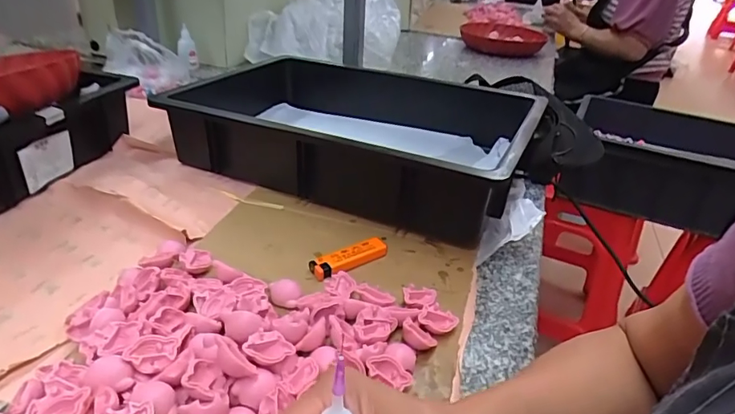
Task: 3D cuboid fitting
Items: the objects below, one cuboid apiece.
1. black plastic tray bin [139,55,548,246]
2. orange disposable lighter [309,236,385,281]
[{"bbox_3d":[-0.006,-0.101,0.651,0.398,0.097,0.331,16,33,17],"label":"black plastic tray bin"},{"bbox_3d":[-0.017,0.049,0.479,0.081,0.015,0.022,-18,38,-33],"label":"orange disposable lighter"}]

